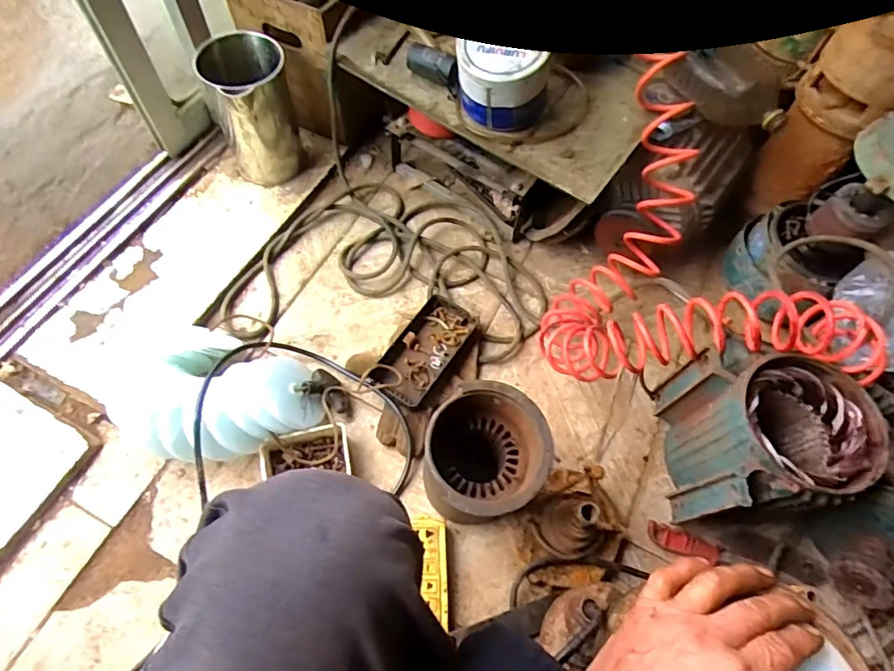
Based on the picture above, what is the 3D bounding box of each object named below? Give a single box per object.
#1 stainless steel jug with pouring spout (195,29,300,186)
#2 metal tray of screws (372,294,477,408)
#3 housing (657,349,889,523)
[{"bbox_3d":[-0.318,-0.367,0.870,0.125,0.206,0.113,-17,66,-12],"label":"stainless steel jug with pouring spout"},{"bbox_3d":[-0.030,0.026,0.803,0.097,0.035,0.182,31,66,11],"label":"metal tray of screws"},{"bbox_3d":[0.403,0.145,0.681,0.178,0.201,0.178,4,63,-2],"label":"housing"}]

